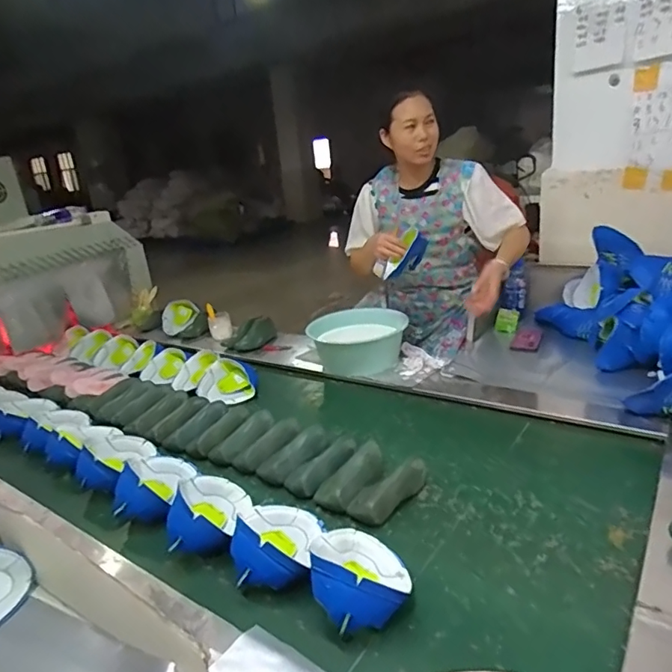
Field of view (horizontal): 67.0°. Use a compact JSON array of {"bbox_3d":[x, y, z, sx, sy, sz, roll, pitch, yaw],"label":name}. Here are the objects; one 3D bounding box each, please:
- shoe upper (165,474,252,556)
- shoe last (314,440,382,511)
[{"bbox_3d":[-0.231,0.315,0.942,0.126,0.078,0.177,-5,20,3],"label":"shoe upper"},{"bbox_3d":[0.031,0.286,1.030,0.077,0.067,0.178,7,23,32],"label":"shoe last"}]

